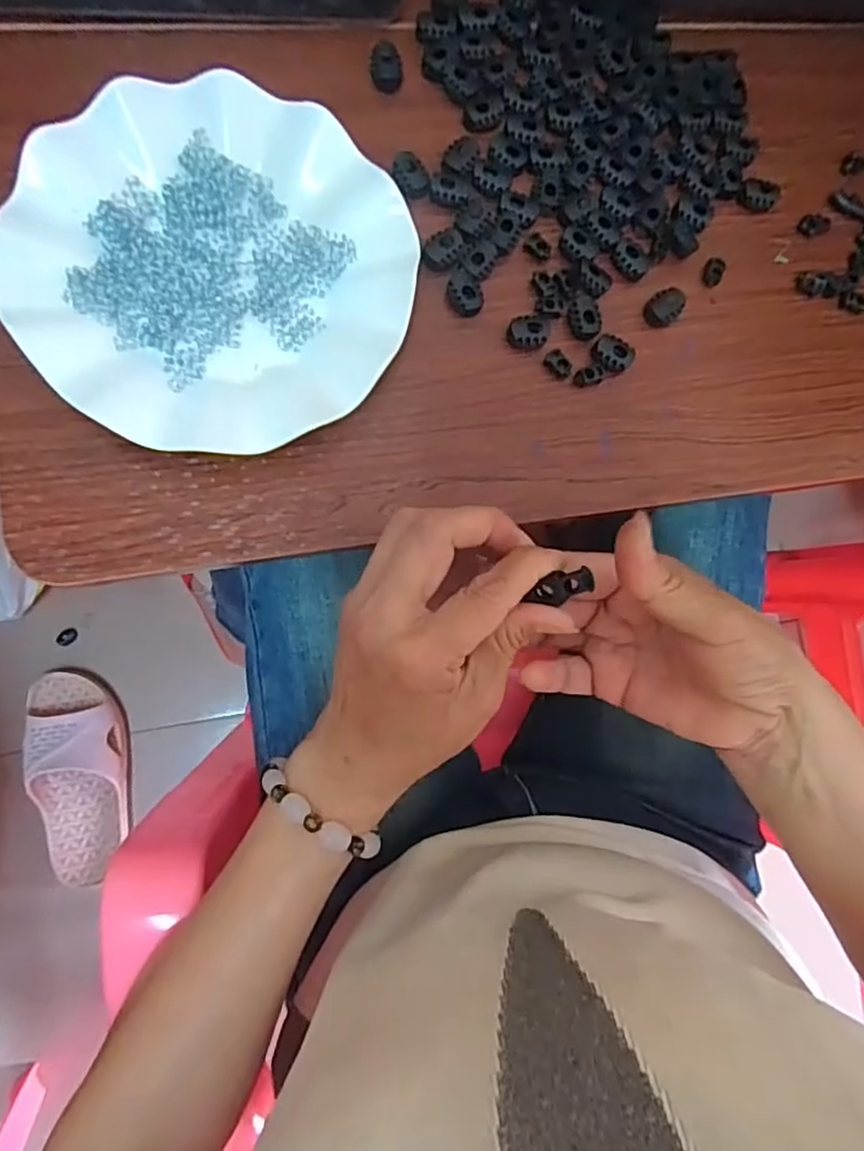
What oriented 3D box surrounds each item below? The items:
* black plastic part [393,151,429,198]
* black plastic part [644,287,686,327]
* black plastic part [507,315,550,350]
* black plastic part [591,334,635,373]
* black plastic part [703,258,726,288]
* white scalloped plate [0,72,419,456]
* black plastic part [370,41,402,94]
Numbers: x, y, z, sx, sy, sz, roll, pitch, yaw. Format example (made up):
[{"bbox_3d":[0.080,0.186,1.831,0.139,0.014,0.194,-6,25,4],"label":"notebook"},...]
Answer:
[{"bbox_3d":[-0.011,-0.212,0.336,0.018,0.004,0.026,-24,90,-10],"label":"black plastic part"},{"bbox_3d":[0.130,-0.150,0.355,0.026,0.007,0.018,-41,93,-9],"label":"black plastic part"},{"bbox_3d":[0.052,-0.130,0.340,0.021,0.010,0.016,-19,89,-10],"label":"black plastic part"},{"bbox_3d":[0.098,-0.120,0.345,0.021,0.006,0.020,1,86,-9],"label":"black plastic part"},{"bbox_3d":[0.162,-0.175,0.366,0.011,0.005,0.018,25,83,-7],"label":"black plastic part"},{"bbox_3d":[-0.104,-0.149,0.308,0.174,0.025,0.176,1,86,-9],"label":"white scalloped plate"},{"bbox_3d":[-0.025,-0.278,0.347,0.018,0.005,0.024,-3,87,-9],"label":"black plastic part"}]

